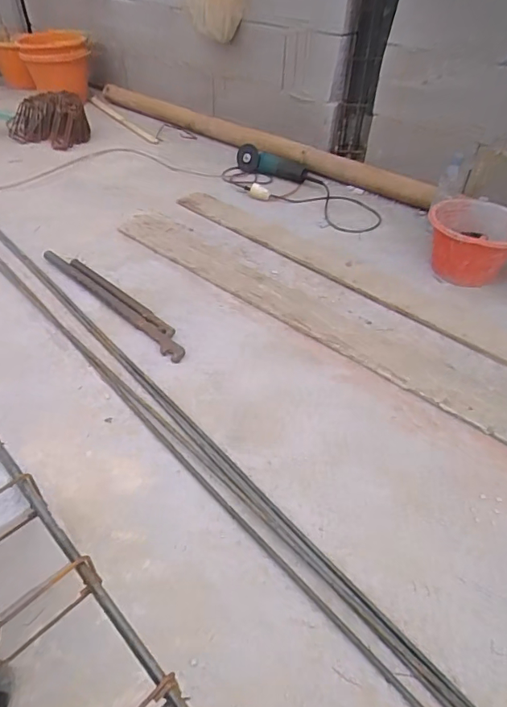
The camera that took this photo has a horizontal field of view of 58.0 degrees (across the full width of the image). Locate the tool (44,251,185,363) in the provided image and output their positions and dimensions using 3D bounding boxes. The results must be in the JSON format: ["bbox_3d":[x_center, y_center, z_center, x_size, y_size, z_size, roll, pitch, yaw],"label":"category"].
[{"bbox_3d":[-0.350,-0.138,1.139,0.062,0.033,0.588,-33,52,-31],"label":"tool"}]

